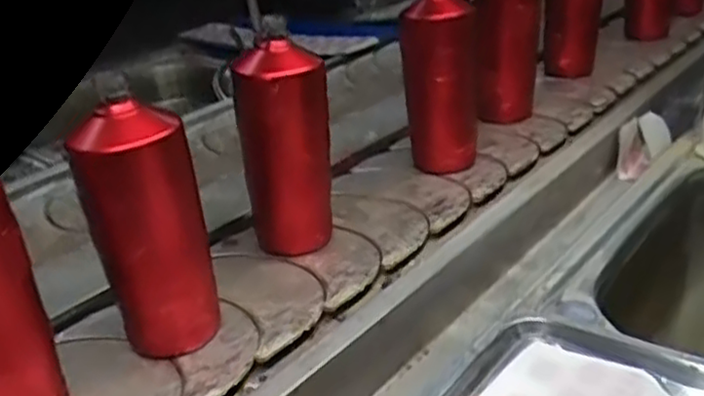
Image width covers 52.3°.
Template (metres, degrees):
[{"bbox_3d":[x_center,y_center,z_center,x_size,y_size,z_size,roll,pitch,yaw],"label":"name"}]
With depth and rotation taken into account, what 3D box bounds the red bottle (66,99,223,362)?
[{"bbox_3d":[-0.154,0.028,0.540,0.067,0.192,0.065,6,29,21],"label":"red bottle"}]

